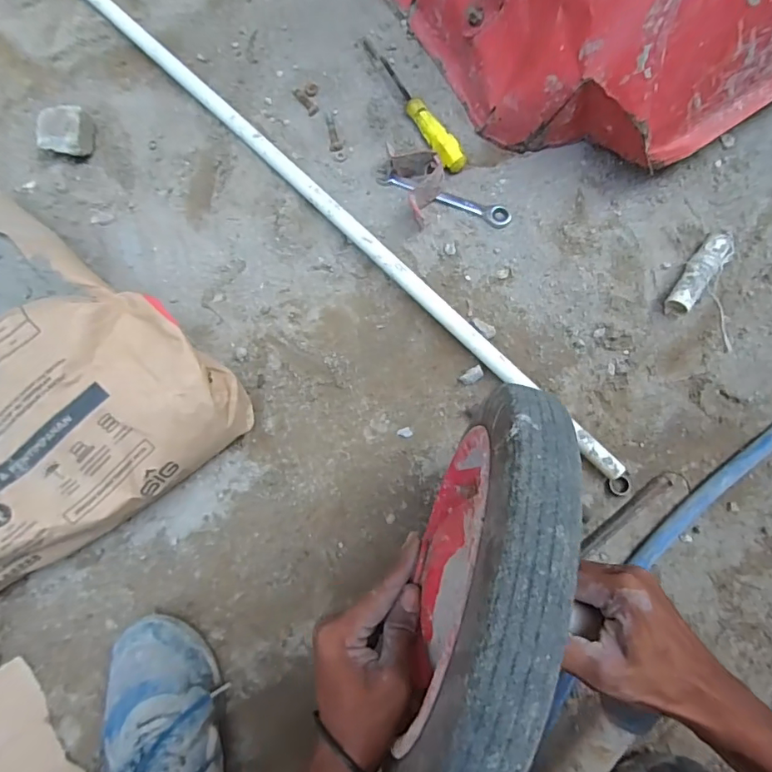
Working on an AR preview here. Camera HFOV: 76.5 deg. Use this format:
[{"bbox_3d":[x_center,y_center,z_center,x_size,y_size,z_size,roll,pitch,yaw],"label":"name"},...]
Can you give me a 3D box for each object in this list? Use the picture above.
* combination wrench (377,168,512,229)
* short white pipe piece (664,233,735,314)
[{"bbox_3d":[0.068,-0.226,0.585,0.168,0.009,0.027,21,81,5],"label":"combination wrench"},{"bbox_3d":[0.354,-0.128,0.552,0.032,0.027,0.109,39,83,7],"label":"short white pipe piece"}]

